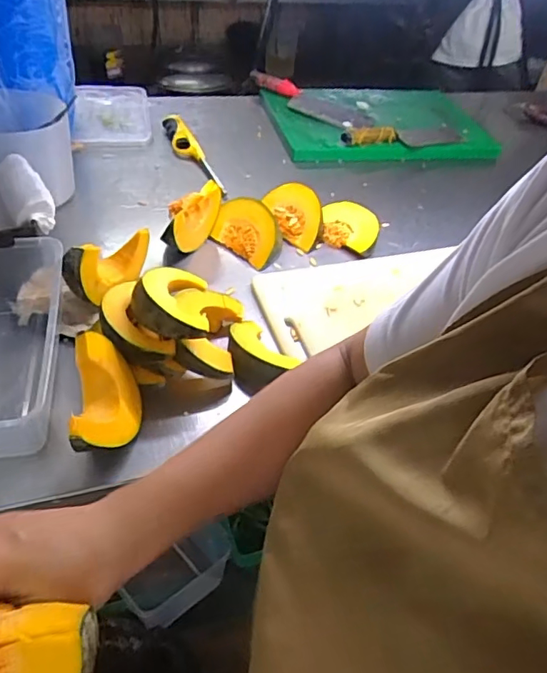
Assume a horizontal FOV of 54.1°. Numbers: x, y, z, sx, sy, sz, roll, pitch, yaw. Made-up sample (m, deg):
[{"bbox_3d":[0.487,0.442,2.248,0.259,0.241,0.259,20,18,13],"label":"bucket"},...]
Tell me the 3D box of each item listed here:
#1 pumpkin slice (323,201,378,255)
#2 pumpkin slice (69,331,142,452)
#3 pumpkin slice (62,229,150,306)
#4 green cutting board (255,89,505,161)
[{"bbox_3d":[0.118,-0.172,0.840,0.083,0.033,0.104,4,45,-3],"label":"pumpkin slice"},{"bbox_3d":[-0.160,0.067,0.523,0.056,0.088,0.117,-3,45,-10],"label":"pumpkin slice"},{"bbox_3d":[-0.203,-0.087,0.653,0.047,0.075,0.124,22,29,18],"label":"pumpkin slice"},{"bbox_3d":[0.221,-0.489,1.185,0.482,0.031,0.381,-3,44,-13],"label":"green cutting board"}]

